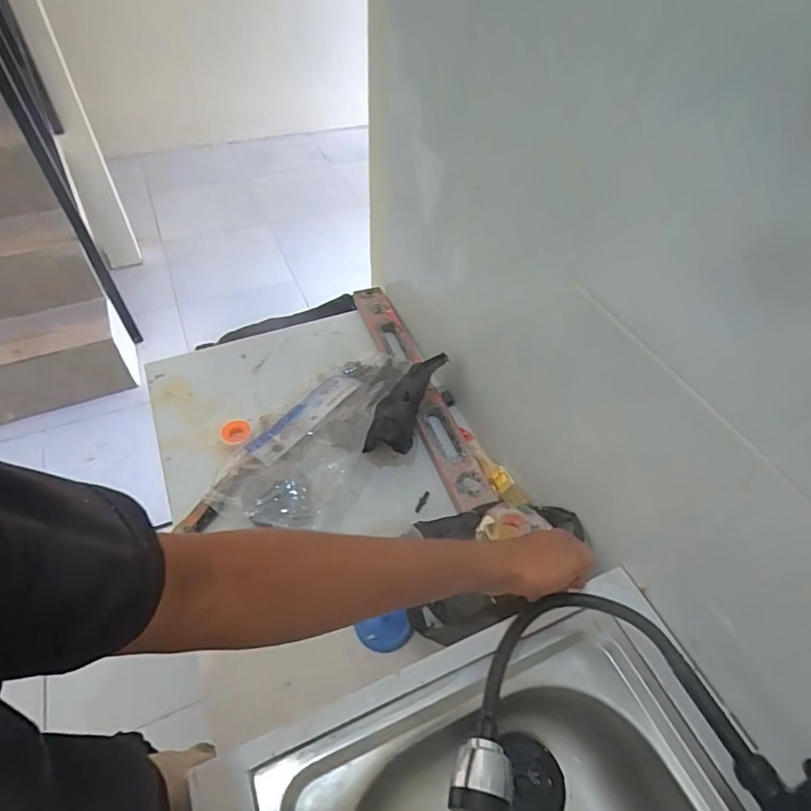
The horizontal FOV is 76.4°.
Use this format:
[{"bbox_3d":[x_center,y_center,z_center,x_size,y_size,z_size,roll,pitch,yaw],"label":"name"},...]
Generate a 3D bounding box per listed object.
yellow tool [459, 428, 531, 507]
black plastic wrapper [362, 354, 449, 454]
[{"bbox_3d":[0.138,0.096,0.838,0.032,0.016,0.170,-20,53,-19],"label":"yellow tool"},{"bbox_3d":[-0.002,0.002,0.837,0.071,0.062,0.197,20,51,14],"label":"black plastic wrapper"}]

